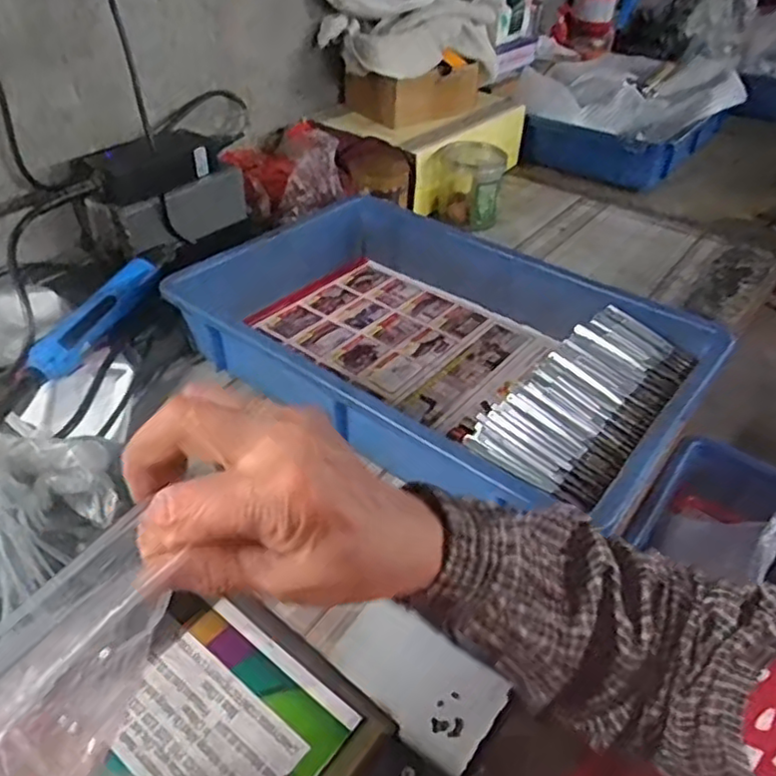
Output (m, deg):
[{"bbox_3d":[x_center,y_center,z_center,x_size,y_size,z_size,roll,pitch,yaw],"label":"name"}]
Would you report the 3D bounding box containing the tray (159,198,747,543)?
[{"bbox_3d":[0.032,-0.050,0.619,0.469,0.084,0.296,29,46,28],"label":"tray"}]

